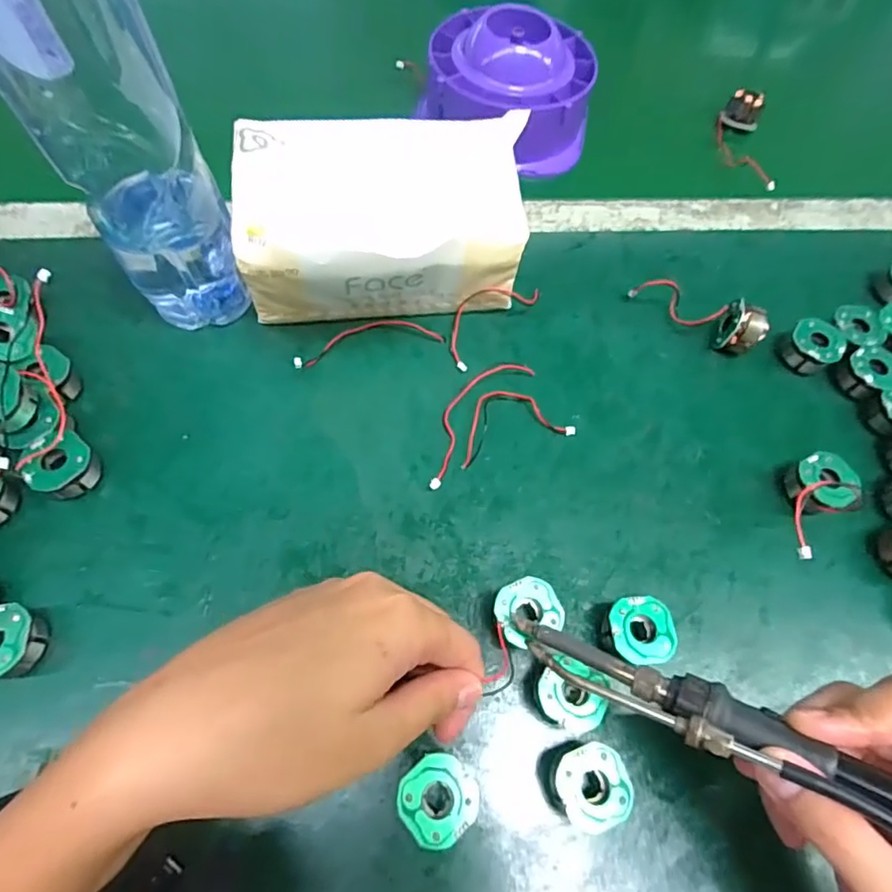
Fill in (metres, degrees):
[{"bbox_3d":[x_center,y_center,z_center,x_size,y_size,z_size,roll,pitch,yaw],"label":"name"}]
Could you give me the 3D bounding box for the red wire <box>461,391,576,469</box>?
[{"bbox_3d":[0.037,-0.018,0.313,0.070,0.017,0.037,-16,67,-12],"label":"red wire"}]

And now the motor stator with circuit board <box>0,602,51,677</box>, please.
[{"bbox_3d":[-0.197,0.088,0.242,0.027,0.024,0.030,1,65,-4],"label":"motor stator with circuit board"}]

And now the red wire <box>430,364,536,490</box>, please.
[{"bbox_3d":[0.014,-0.020,0.316,0.026,0.012,0.101,36,67,12],"label":"red wire"}]

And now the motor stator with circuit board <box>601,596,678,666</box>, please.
[{"bbox_3d":[0.091,0.090,0.263,0.032,0.022,0.030,2,65,-4],"label":"motor stator with circuit board"}]

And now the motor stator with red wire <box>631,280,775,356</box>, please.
[{"bbox_3d":[0.164,-0.089,0.354,0.085,0.026,0.024,39,68,13],"label":"motor stator with red wire"}]

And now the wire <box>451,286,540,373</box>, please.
[{"bbox_3d":[0.028,-0.086,0.342,0.027,0.026,0.082,41,68,14],"label":"wire"}]

